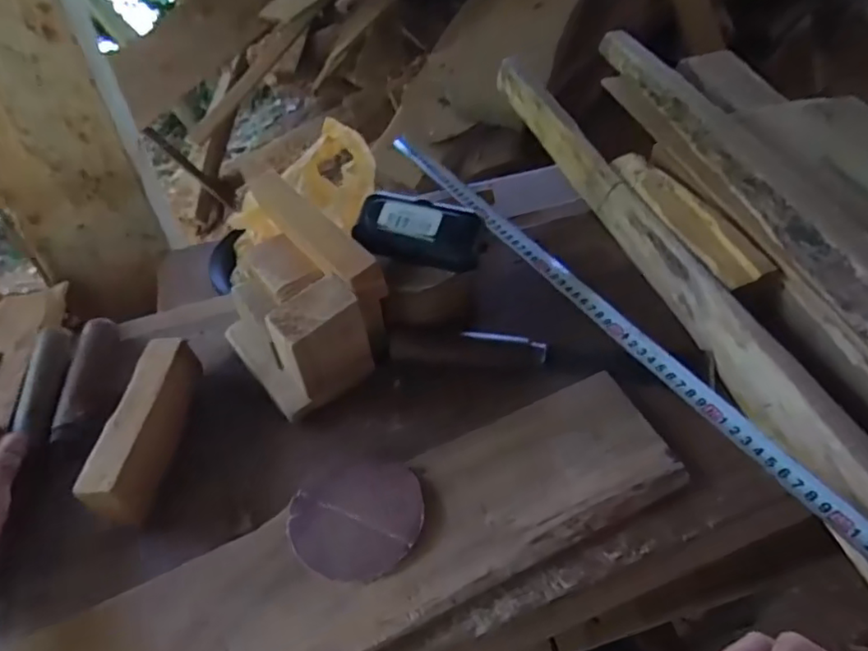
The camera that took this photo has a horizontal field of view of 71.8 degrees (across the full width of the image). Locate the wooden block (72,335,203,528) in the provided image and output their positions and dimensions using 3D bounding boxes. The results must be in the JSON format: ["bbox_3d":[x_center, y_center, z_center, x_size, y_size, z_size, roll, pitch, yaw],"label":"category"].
[{"bbox_3d":[-0.216,0.077,0.449,0.030,0.056,0.144,2,49,3],"label":"wooden block"}]

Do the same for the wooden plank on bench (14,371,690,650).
[{"bbox_3d":[-0.051,0.161,0.394,0.468,0.030,0.099,-21,51,-16],"label":"wooden plank on bench"}]

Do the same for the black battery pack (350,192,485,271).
[{"bbox_3d":[-0.012,-0.077,0.490,0.102,0.035,0.038,17,51,16],"label":"black battery pack"}]

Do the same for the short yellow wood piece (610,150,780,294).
[{"bbox_3d":[0.236,-0.112,0.575,0.050,0.016,0.209,-15,50,-11],"label":"short yellow wood piece"}]

